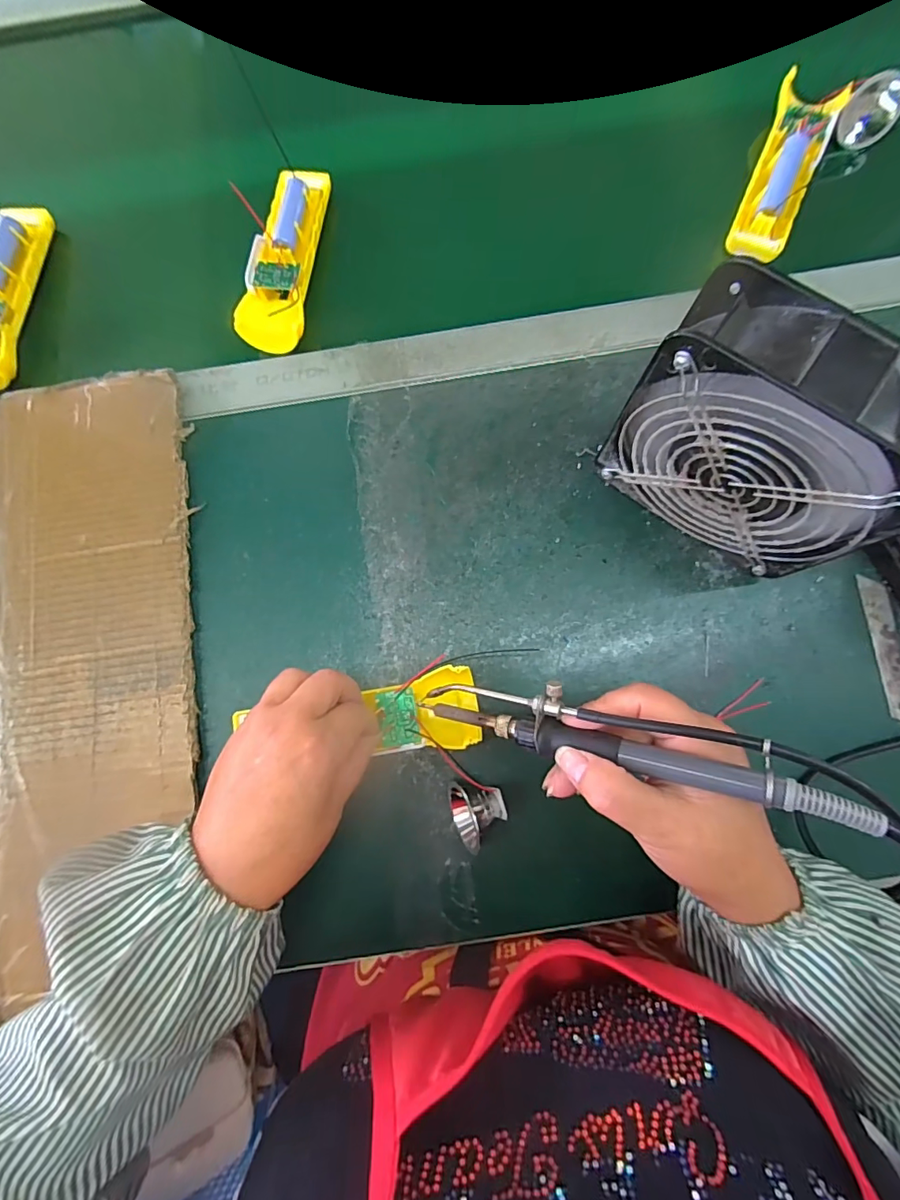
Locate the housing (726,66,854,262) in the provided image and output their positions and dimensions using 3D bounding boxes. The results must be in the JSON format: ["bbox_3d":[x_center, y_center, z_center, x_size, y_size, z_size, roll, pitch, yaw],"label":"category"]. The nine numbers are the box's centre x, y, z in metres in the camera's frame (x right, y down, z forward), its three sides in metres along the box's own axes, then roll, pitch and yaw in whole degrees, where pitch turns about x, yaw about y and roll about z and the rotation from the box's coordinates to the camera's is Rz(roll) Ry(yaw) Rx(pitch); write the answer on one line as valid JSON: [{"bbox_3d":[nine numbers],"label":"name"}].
[{"bbox_3d":[0.270,-0.346,0.394,0.048,0.028,0.150,21,81,6],"label":"housing"}]

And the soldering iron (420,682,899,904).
[{"bbox_3d":[0.080,0.070,0.226,0.211,0.015,0.039,9,77,31],"label":"soldering iron"}]

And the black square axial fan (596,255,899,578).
[{"bbox_3d":[0.175,-0.085,0.287,0.144,0.153,0.056,35,82,8],"label":"black square axial fan"}]

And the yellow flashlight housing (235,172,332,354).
[{"bbox_3d":[-0.133,-0.275,0.395,0.048,0.026,0.156,4,79,3],"label":"yellow flashlight housing"}]

